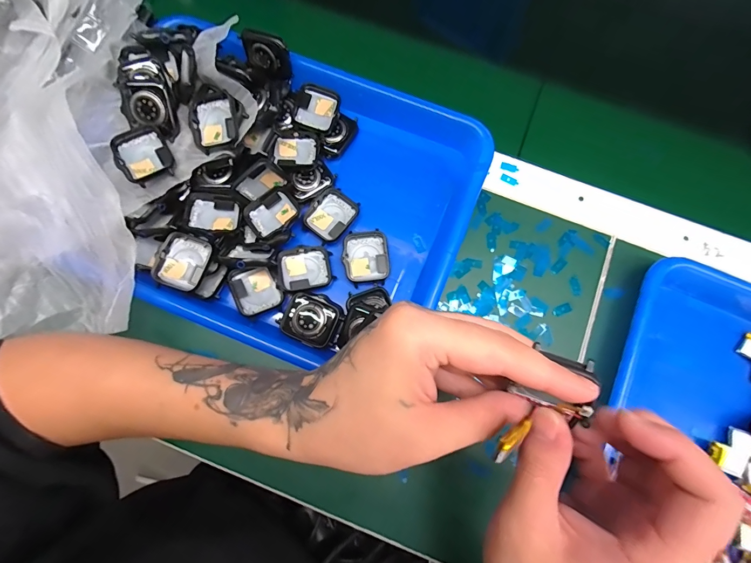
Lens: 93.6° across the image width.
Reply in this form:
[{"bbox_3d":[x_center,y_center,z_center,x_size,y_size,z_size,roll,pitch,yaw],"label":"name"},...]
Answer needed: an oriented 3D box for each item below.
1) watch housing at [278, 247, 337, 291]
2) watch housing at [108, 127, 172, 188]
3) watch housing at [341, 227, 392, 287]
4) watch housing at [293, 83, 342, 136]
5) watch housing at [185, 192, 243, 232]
[{"bbox_3d":[-0.059,-0.011,0.297,0.043,0.009,0.036,-6,78,-2],"label":"watch housing"},{"bbox_3d":[-0.182,-0.097,0.277,0.036,0.016,0.046,-32,80,-7],"label":"watch housing"},{"bbox_3d":[-0.008,-0.020,0.303,0.038,0.009,0.044,-6,78,-2],"label":"watch housing"},{"bbox_3d":[-0.053,-0.154,0.317,0.037,0.011,0.044,15,78,2],"label":"watch housing"},{"bbox_3d":[-0.135,-0.055,0.294,0.040,0.013,0.035,8,70,-15],"label":"watch housing"}]

